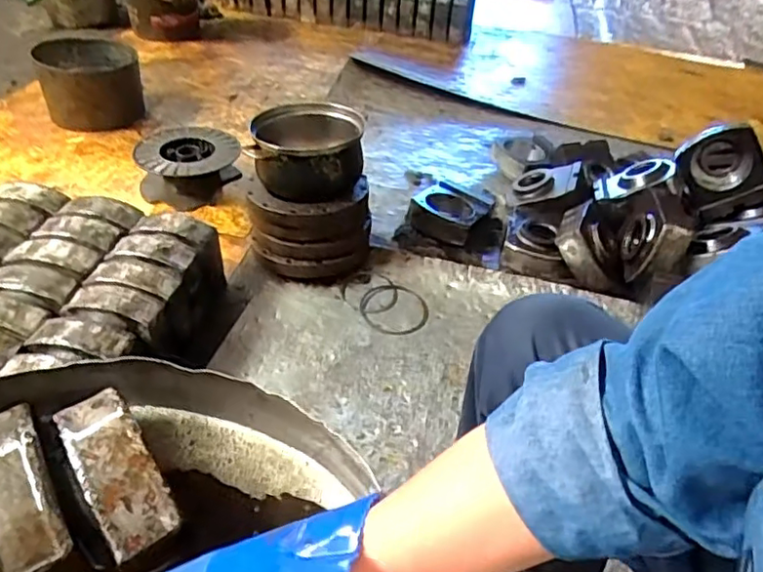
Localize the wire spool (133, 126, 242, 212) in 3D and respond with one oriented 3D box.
[{"bbox_3d":[-0.507,-0.316,1.601,0.264,0.114,0.289,4,40,-3],"label":"wire spool"}]

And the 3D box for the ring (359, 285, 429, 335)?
[{"bbox_3d":[0.026,0.050,1.257,0.138,0.010,0.138,3,55,-4],"label":"ring"}]

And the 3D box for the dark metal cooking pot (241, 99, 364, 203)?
[{"bbox_3d":[-0.157,-0.284,1.298,0.228,0.146,0.218,5,40,-2],"label":"dark metal cooking pot"}]

